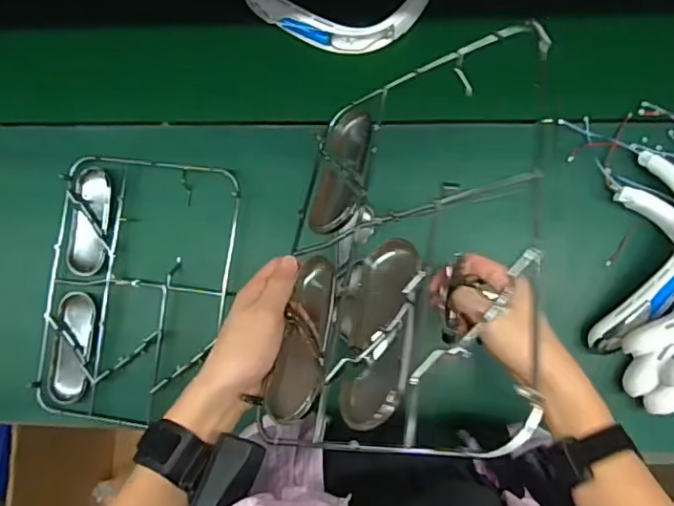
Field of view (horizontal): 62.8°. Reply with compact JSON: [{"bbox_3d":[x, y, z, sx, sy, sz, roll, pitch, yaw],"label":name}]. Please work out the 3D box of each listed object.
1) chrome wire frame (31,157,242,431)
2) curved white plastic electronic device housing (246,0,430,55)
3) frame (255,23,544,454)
[{"bbox_3d":[-0.250,0.048,0.687,0.236,0.031,0.327,7,86,6],"label":"chrome wire frame"},{"bbox_3d":[0.007,-0.297,0.691,0.228,0.041,0.080,-5,85,5],"label":"curved white plastic electronic device housing"},{"bbox_3d":[0.049,-0.016,0.420,0.225,0.019,0.325,-16,52,40],"label":"frame"}]

